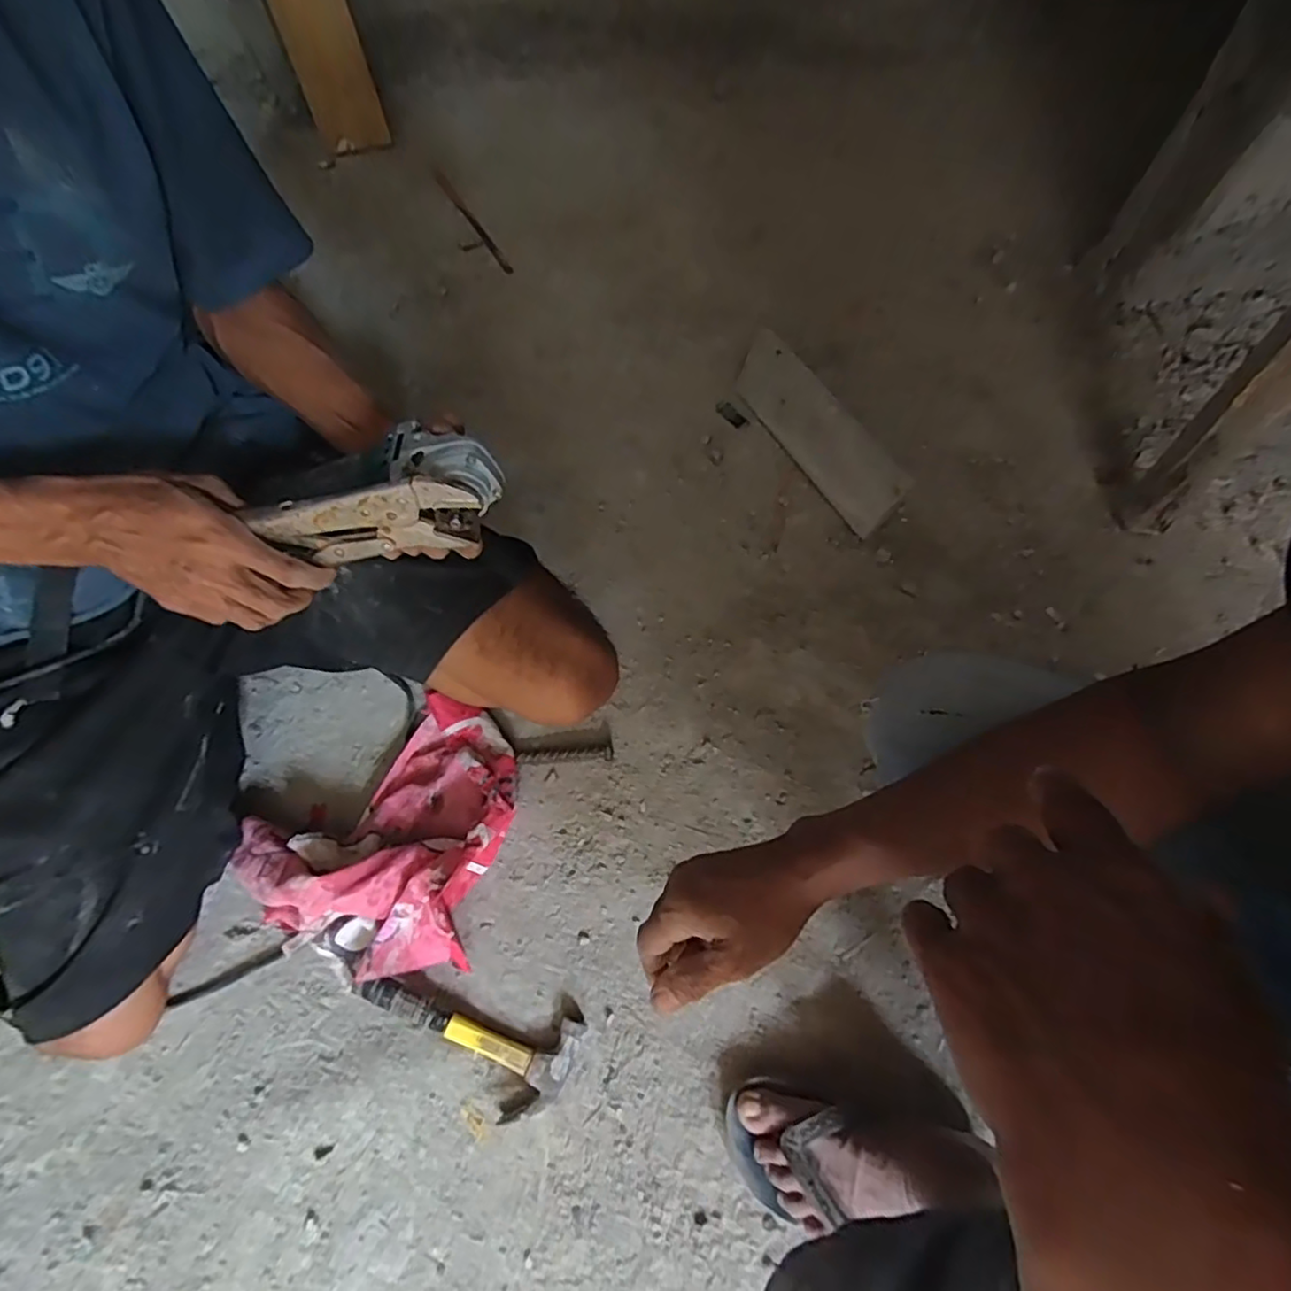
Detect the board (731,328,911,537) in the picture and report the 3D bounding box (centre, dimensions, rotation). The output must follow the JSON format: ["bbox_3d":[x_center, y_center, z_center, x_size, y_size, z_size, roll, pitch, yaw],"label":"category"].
[{"bbox_3d":[0.235,-0.298,0.881,0.037,0.103,0.317,-16,63,-41],"label":"board"}]

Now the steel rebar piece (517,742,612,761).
[{"bbox_3d":[-0.093,0.123,0.737,0.105,0.013,0.021,-2,67,-1],"label":"steel rebar piece"}]

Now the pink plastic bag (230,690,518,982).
[{"bbox_3d":[-0.281,0.186,0.671,0.258,0.087,0.273,12,67,5],"label":"pink plastic bag"}]

